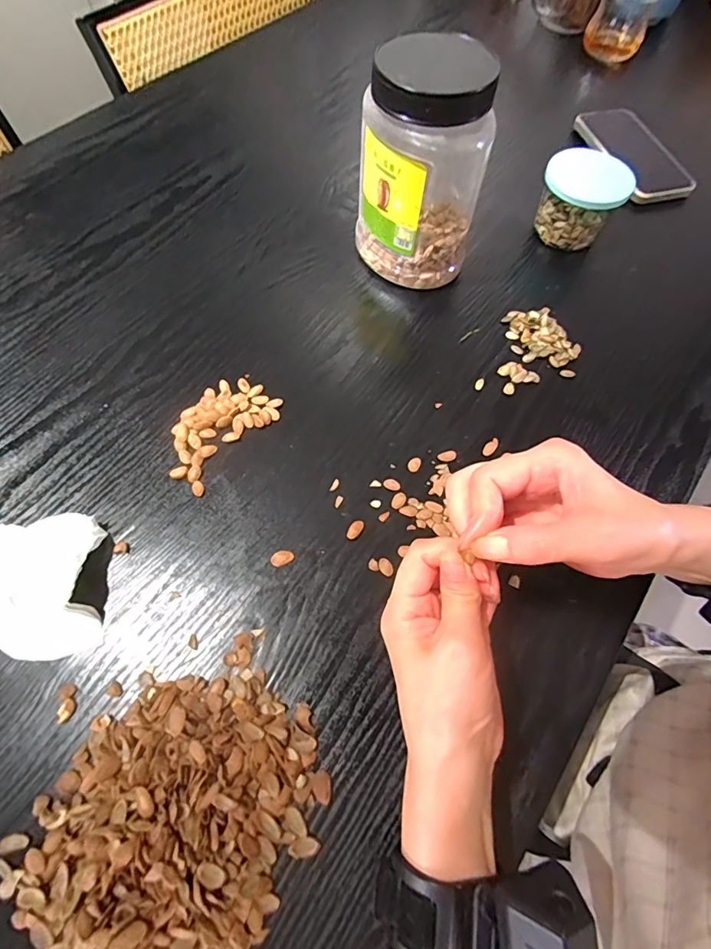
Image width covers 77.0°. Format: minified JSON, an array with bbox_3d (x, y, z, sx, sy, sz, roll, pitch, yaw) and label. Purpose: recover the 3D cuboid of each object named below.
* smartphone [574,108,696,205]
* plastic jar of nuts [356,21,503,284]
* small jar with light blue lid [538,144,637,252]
[{"bbox_3d":[0.334,-0.385,0.538,0.085,0.015,0.161,-15,69,-9],"label":"smartphone"},{"bbox_3d":[0.058,-0.252,0.388,0.086,0.164,0.093,1,64,-2],"label":"plastic jar of nuts"},{"bbox_3d":[0.227,-0.276,0.456,0.080,0.068,0.076,31,67,12],"label":"small jar with light blue lid"}]

